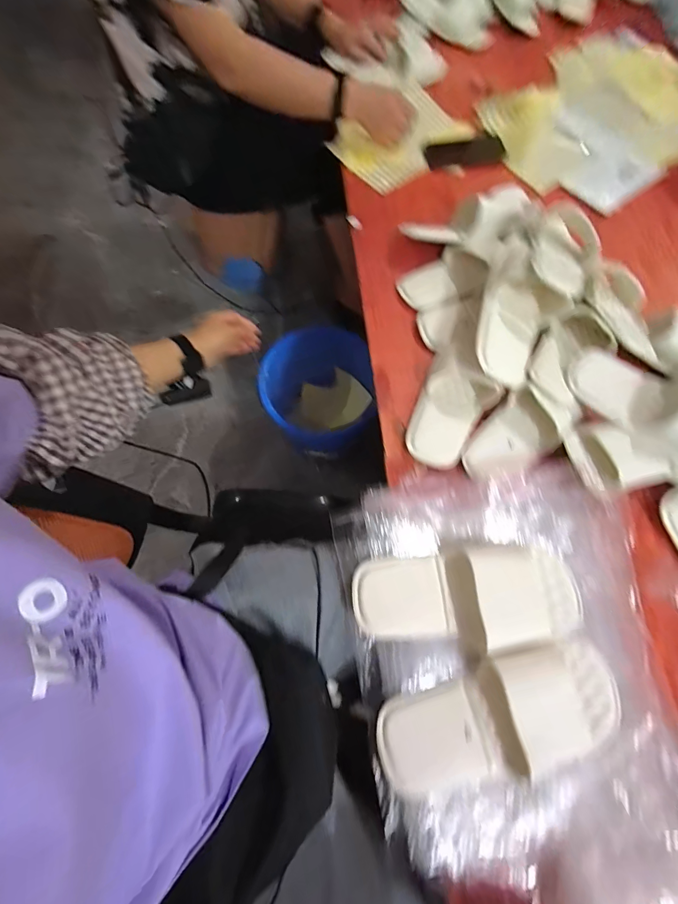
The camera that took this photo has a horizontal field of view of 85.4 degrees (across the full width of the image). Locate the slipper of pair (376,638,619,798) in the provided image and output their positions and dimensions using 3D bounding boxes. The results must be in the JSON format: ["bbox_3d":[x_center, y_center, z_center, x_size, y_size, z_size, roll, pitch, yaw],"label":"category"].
[{"bbox_3d":[0.180,0.297,0.417,0.275,0.050,0.117,-10,71,-5],"label":"slipper of pair"}]

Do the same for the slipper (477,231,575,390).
[{"bbox_3d":[0.268,-0.211,0.535,0.115,0.064,0.236,22,71,6],"label":"slipper"}]

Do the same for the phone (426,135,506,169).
[{"bbox_3d":[0.269,-0.630,0.770,0.173,0.012,0.077,-14,71,-7],"label":"phone"}]

